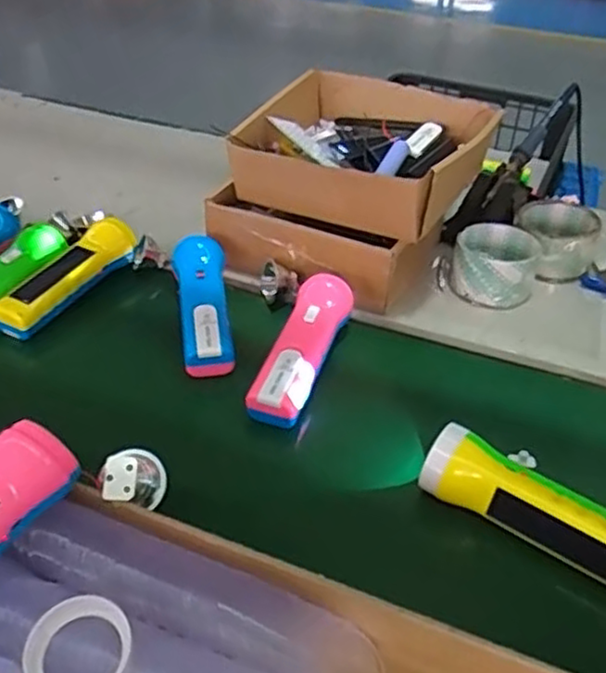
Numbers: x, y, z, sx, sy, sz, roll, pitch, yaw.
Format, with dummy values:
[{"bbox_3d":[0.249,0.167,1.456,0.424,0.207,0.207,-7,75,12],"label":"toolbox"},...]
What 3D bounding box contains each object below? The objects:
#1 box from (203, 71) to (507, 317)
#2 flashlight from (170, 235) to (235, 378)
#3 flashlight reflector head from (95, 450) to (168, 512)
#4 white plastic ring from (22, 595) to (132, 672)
[{"bbox_3d":[0.059,-0.157,0.723,0.226,0.134,0.237,21,43,24],"label":"box"},{"bbox_3d":[-0.093,-0.032,0.644,0.046,0.043,0.156,-6,39,-8],"label":"flashlight"},{"bbox_3d":[-0.110,0.094,0.452,0.026,0.044,0.039,-27,73,20],"label":"flashlight reflector head"},{"bbox_3d":[-0.117,0.165,0.365,0.053,0.016,0.053,3,59,-5],"label":"white plastic ring"}]

